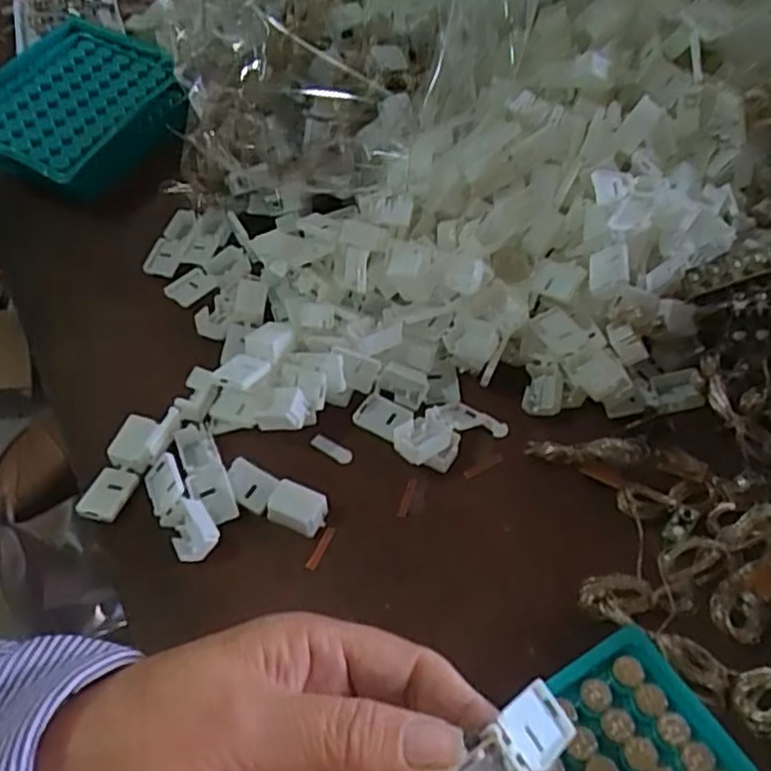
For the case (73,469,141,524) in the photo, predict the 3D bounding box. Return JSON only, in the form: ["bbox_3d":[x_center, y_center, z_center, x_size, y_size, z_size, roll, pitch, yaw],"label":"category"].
[{"bbox_3d":[-0.135,0.051,0.332,0.019,0.006,0.028,7,53,9],"label":"case"}]

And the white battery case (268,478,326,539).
[{"bbox_3d":[-0.042,0.058,0.325,0.027,0.016,0.017,22,56,19],"label":"white battery case"}]

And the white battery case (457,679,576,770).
[{"bbox_3d":[0.039,0.111,0.208,0.054,0.013,0.019,-20,50,-41],"label":"white battery case"}]

